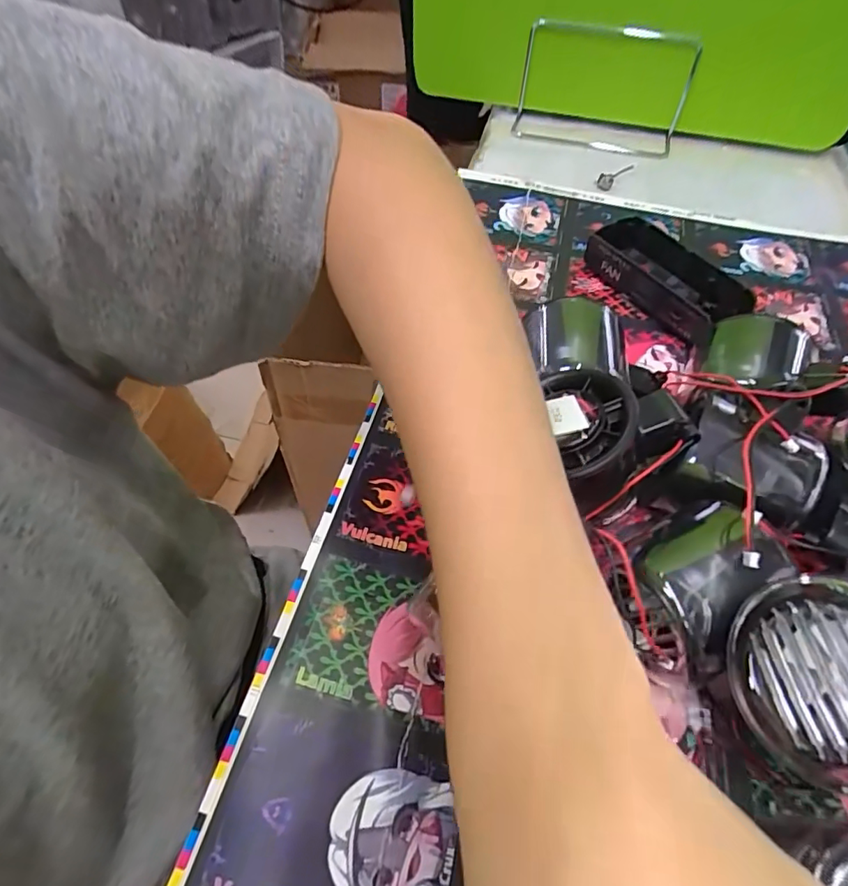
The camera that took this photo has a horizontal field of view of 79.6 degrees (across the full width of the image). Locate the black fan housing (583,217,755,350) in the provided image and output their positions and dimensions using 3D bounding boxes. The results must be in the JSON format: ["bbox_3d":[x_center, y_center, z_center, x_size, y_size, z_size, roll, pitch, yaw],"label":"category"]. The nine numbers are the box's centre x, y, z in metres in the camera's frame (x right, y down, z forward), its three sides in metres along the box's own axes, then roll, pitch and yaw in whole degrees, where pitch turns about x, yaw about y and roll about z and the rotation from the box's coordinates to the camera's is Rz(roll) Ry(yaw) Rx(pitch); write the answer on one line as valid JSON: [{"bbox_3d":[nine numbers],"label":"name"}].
[{"bbox_3d":[0.156,-0.108,0.333,0.042,0.026,0.106,-29,61,-20],"label":"black fan housing"}]

